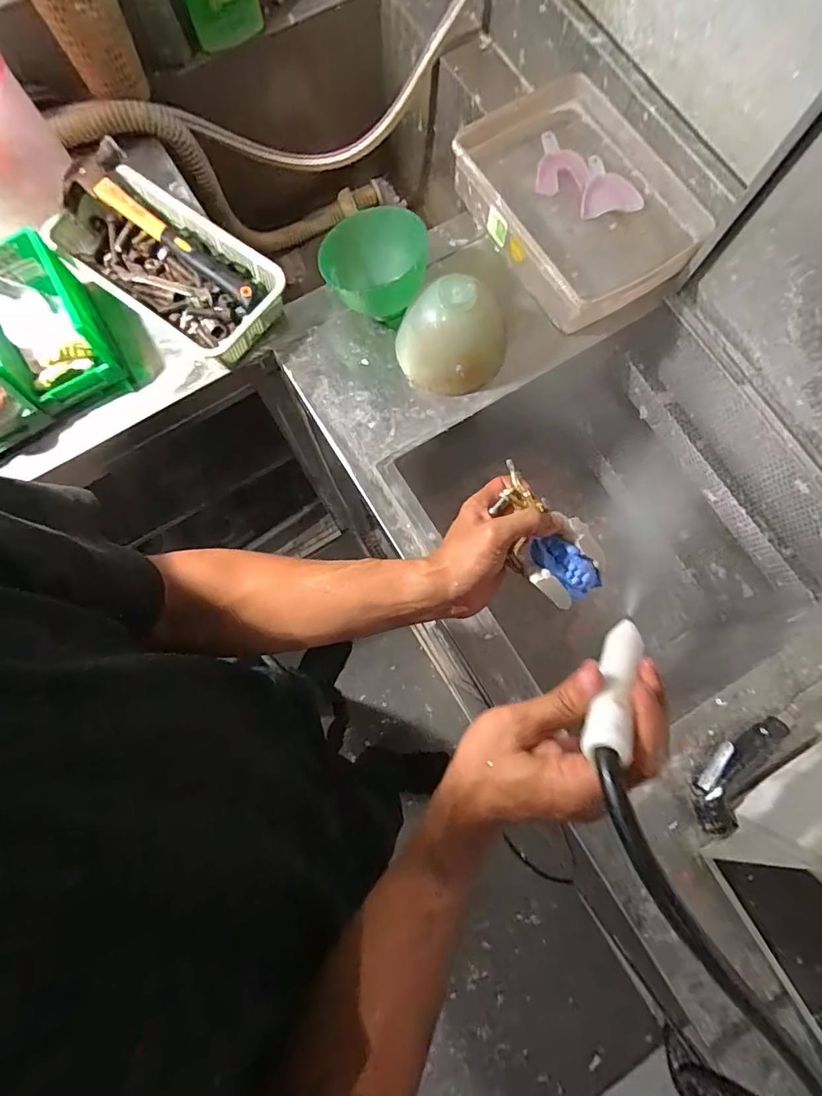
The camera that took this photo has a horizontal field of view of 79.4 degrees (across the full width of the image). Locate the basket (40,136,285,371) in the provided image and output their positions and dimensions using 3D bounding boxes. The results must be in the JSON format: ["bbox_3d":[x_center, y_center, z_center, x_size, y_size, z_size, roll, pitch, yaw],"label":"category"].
[{"bbox_3d":[-0.290,-0.335,0.595,0.282,0.070,0.138,35,80,7],"label":"basket"}]

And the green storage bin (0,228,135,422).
[{"bbox_3d":[-0.422,-0.250,0.573,0.112,0.089,0.173,-32,80,-6],"label":"green storage bin"}]

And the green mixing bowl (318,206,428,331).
[{"bbox_3d":[-0.043,-0.323,0.574,0.120,0.100,0.097,-6,78,-1],"label":"green mixing bowl"}]

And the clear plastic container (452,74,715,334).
[{"bbox_3d":[0.194,-0.412,0.595,0.191,0.066,0.283,-31,80,-6],"label":"clear plastic container"}]

